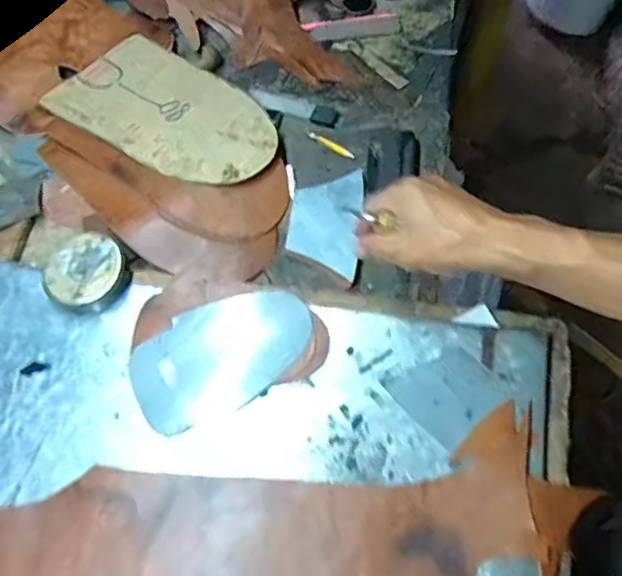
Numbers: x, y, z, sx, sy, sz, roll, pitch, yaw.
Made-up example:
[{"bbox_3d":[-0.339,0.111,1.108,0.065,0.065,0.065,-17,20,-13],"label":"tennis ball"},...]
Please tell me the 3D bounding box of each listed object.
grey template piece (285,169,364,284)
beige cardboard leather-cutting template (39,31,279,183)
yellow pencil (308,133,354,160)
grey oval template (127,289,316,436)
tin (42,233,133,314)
[{"bbox_3d":[0.015,-0.070,0.614,0.070,0.009,0.127,5,61,4],"label":"grey template piece"},{"bbox_3d":[-0.165,-0.207,0.697,0.290,0.008,0.152,33,66,24],"label":"beige cardboard leather-cutting template"},{"bbox_3d":[0.023,-0.160,0.668,0.061,0.004,0.010,37,68,20],"label":"yellow pencil"},{"bbox_3d":[-0.078,0.059,0.534,0.161,0.007,0.099,-22,66,-5],"label":"grey oval template"},{"bbox_3d":[-0.212,-0.012,0.572,0.075,0.033,0.066,-34,65,-16],"label":"tin"}]

